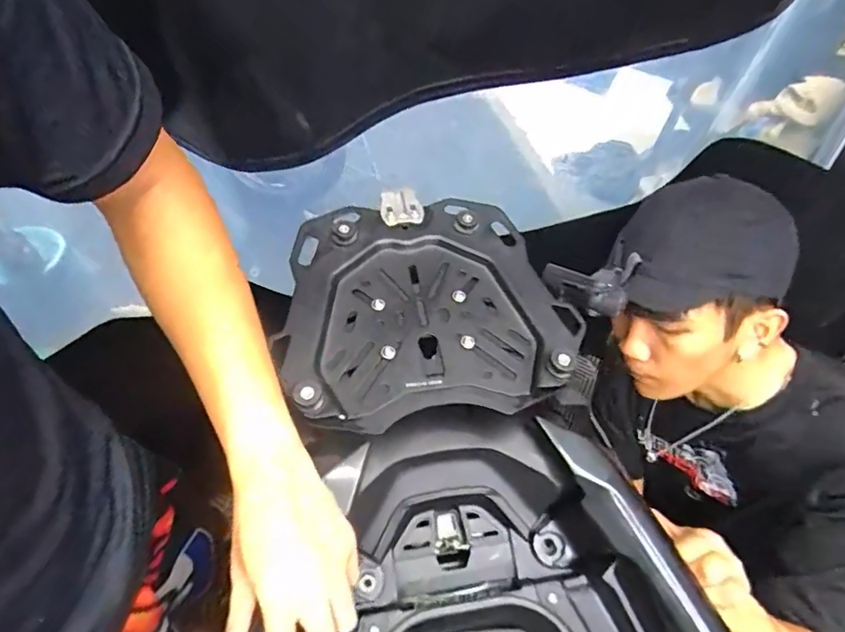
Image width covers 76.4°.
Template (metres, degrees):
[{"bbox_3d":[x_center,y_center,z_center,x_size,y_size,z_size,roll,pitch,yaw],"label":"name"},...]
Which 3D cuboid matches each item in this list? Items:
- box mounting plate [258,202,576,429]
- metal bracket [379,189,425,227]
[{"bbox_3d":[-0.001,-0.018,0.528,0.257,0.032,0.241,-7,57,-10],"label":"box mounting plate"},{"bbox_3d":[-0.024,-0.123,0.600,0.047,0.008,0.052,-3,55,-6],"label":"metal bracket"}]

